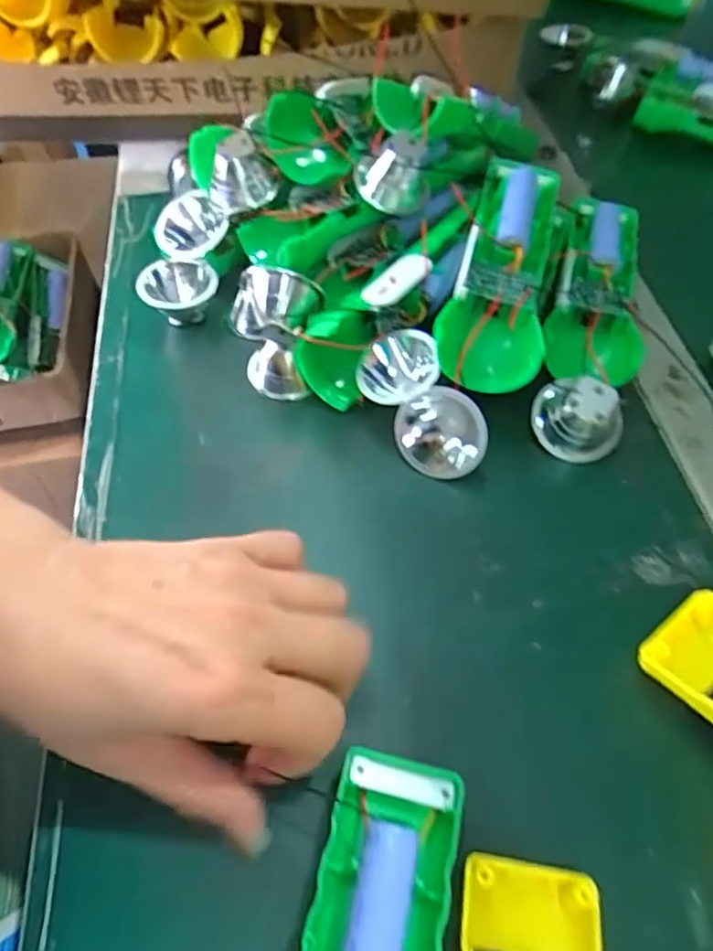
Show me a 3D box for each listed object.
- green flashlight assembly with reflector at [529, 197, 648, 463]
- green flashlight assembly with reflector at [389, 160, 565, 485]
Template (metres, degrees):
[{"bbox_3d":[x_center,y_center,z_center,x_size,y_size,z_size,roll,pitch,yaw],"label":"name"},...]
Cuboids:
[{"bbox_3d":[0.137,-0.096,0.359,0.054,0.036,0.200,17,57,11],"label":"green flashlight assembly with reflector"},{"bbox_3d":[0.074,-0.094,0.329,0.057,0.042,0.202,16,69,11],"label":"green flashlight assembly with reflector"}]

